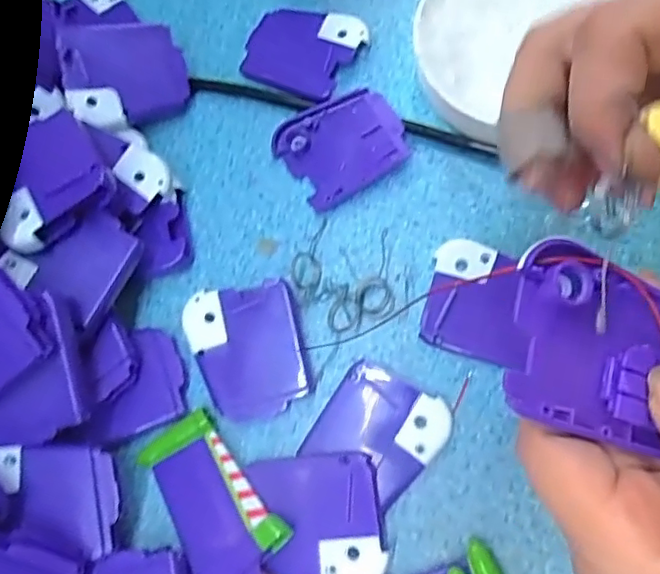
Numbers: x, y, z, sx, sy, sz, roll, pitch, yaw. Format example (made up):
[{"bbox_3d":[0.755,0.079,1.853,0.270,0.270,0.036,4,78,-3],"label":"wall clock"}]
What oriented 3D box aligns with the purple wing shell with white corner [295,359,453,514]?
[{"bbox_3d":[0.021,0.063,0.263,0.051,0.006,0.051,34,81,14],"label":"purple wing shell with white corner"}]

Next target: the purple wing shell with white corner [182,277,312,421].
[{"bbox_3d":[-0.038,0.029,0.273,0.049,0.010,0.060,-18,74,1],"label":"purple wing shell with white corner"}]

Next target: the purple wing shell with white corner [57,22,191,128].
[{"bbox_3d":[-0.106,-0.110,0.308,0.059,0.013,0.049,-9,92,-18],"label":"purple wing shell with white corner"}]

